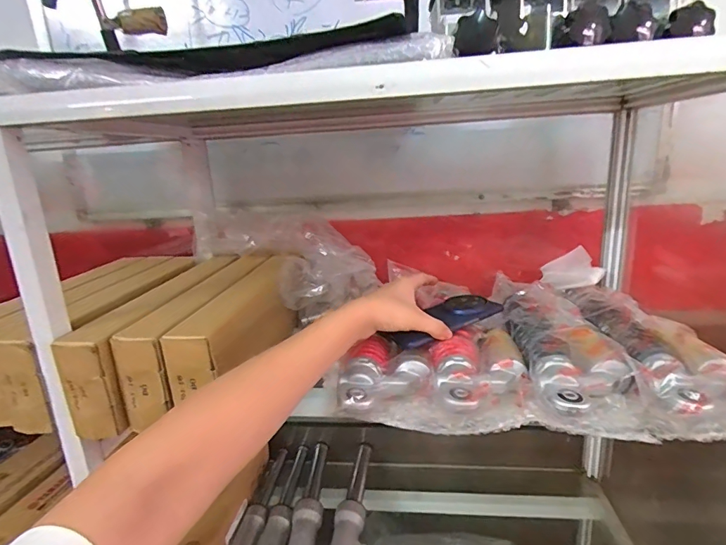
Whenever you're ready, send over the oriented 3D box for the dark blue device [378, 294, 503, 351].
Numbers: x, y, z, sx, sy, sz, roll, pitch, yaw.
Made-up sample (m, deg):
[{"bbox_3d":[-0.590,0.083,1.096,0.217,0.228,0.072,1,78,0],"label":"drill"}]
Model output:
[{"bbox_3d":[0.104,0.063,0.553,0.164,0.017,0.067,-19,21,-36],"label":"dark blue device"}]

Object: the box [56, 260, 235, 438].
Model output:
[{"bbox_3d":[-0.277,0.075,0.615,0.068,0.111,0.360,-2,15,4],"label":"box"}]

